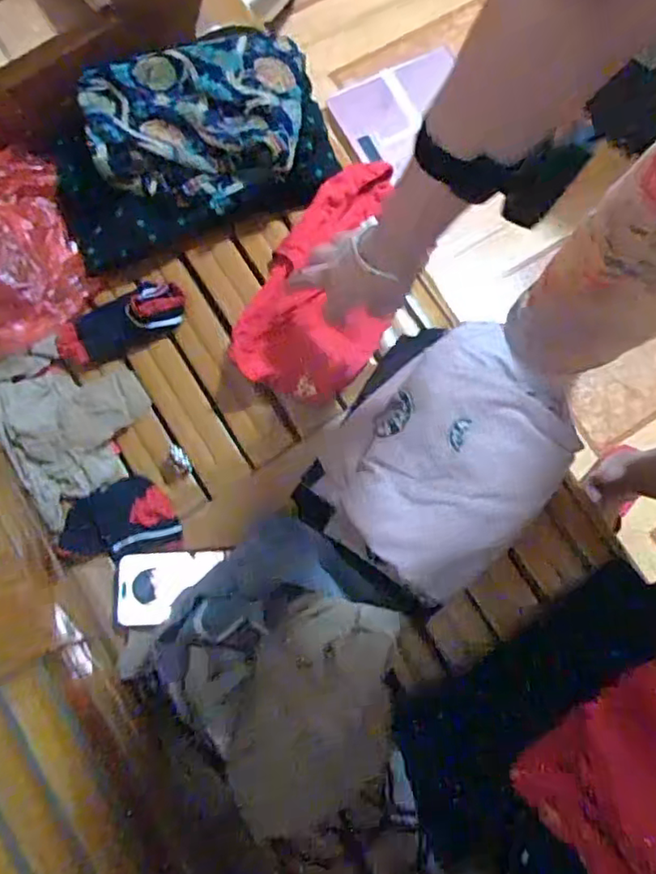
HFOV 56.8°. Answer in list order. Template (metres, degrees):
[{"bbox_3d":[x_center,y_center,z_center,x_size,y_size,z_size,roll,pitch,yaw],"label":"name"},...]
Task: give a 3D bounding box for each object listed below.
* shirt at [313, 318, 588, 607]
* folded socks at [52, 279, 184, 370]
[{"bbox_3d":[0.117,0.018,0.606,0.241,0.073,0.194,-36,83,-9],"label":"shirt"},{"bbox_3d":[-0.235,-0.132,0.695,0.151,0.047,0.062,-22,79,8],"label":"folded socks"}]

